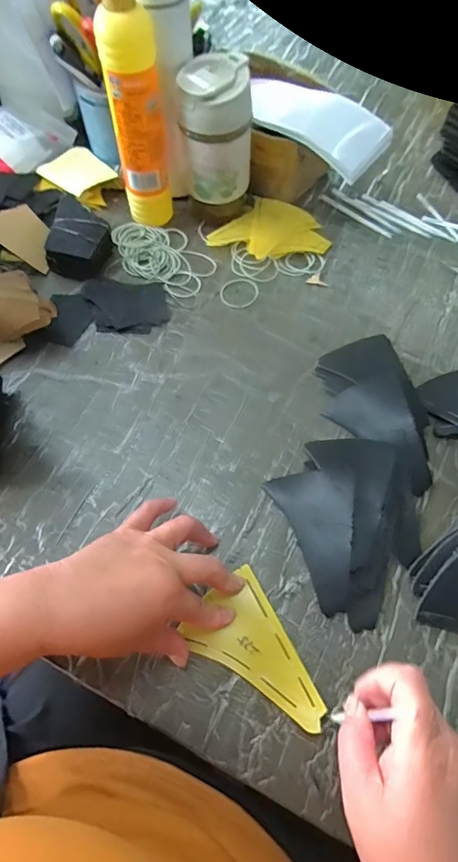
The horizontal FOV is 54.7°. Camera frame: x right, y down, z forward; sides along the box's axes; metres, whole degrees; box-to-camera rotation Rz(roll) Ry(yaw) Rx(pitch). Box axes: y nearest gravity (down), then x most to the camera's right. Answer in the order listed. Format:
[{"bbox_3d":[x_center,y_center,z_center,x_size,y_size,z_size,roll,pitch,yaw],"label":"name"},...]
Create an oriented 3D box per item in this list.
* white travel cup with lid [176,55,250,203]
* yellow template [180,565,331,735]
[{"bbox_3d":[-0.013,-0.334,0.499,0.073,0.125,0.075,0,64,-1],"label":"white travel cup with lid"},{"bbox_3d":[0.020,0.180,0.349,0.070,0.009,0.119,-31,67,-14],"label":"yellow template"}]

